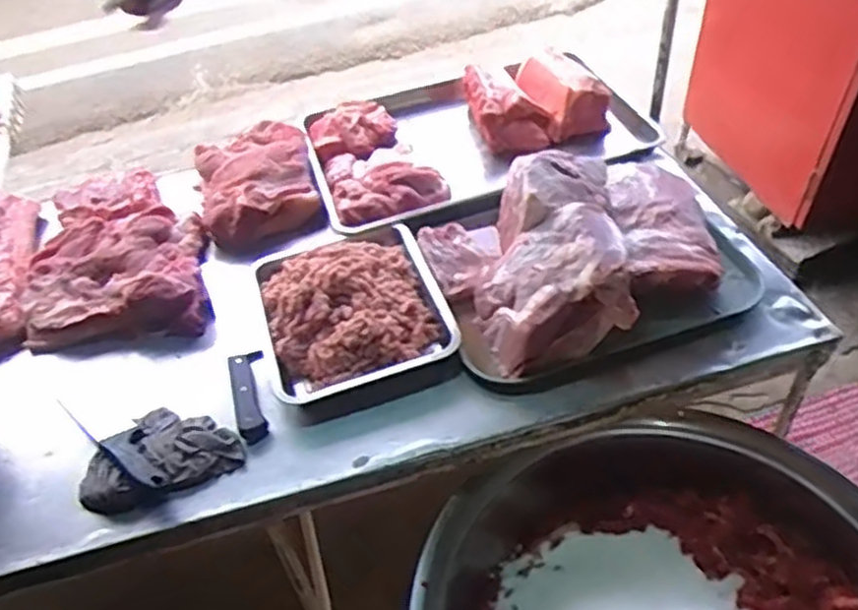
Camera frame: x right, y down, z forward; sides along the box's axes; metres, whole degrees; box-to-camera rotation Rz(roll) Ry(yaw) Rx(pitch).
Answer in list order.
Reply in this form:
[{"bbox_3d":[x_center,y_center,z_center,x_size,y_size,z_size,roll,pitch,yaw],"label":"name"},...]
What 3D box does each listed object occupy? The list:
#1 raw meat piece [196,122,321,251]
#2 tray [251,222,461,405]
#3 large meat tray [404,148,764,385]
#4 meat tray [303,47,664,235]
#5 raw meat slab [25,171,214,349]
[{"bbox_3d":[-0.303,-0.219,1.295,0.199,0.082,0.256,-17,48,-10],"label":"raw meat piece"},{"bbox_3d":[-0.120,-0.013,1.065,0.260,0.063,0.302,-17,47,-9],"label":"tray"},{"bbox_3d":[0.225,-0.098,1.060,0.435,0.159,0.351,-15,47,-7],"label":"large meat tray"},{"bbox_3d":[0.079,-0.317,1.335,0.575,0.117,0.390,-16,47,-9],"label":"meat tray"},{"bbox_3d":[-0.507,-0.092,1.216,0.280,0.084,0.409,-12,47,-5],"label":"raw meat slab"}]

